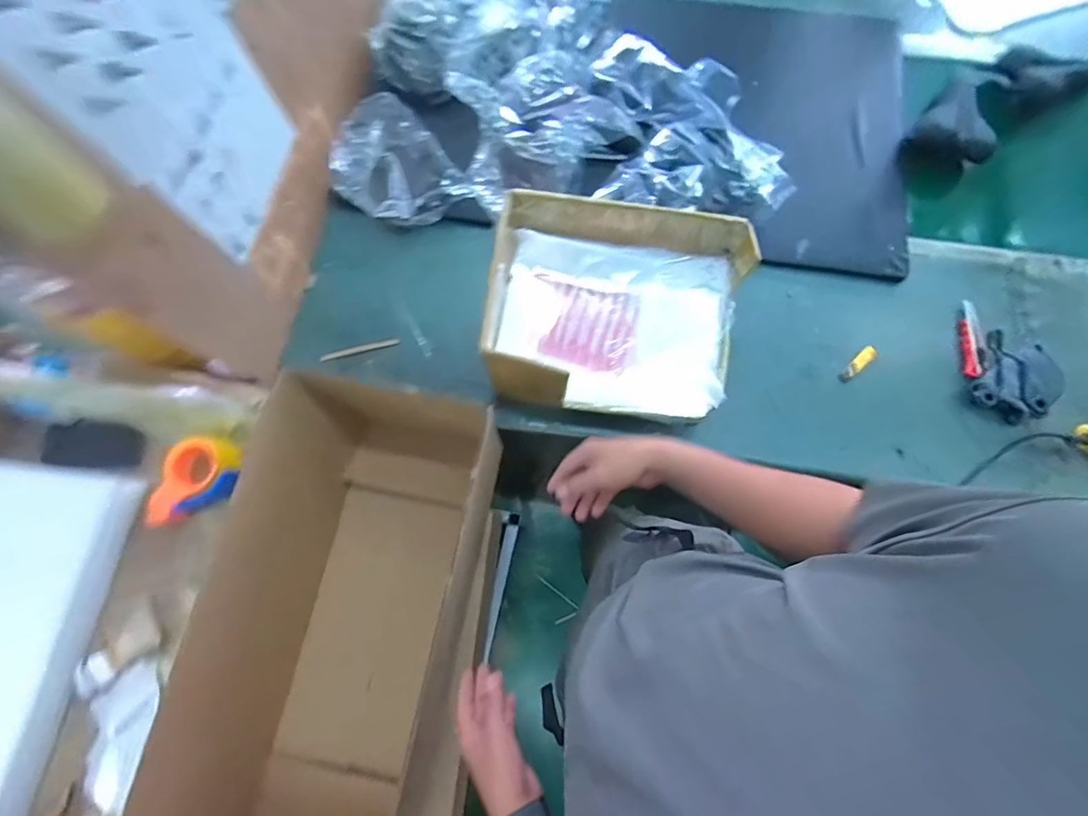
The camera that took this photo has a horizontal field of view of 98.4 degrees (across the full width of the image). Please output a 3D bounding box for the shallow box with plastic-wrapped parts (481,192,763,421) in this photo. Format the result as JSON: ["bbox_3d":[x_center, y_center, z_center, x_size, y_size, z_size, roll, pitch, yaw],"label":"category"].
[{"bbox_3d":[0.120,-0.164,0.823,0.433,0.187,0.335,4,75,1],"label":"shallow box with plastic-wrapped parts"}]

